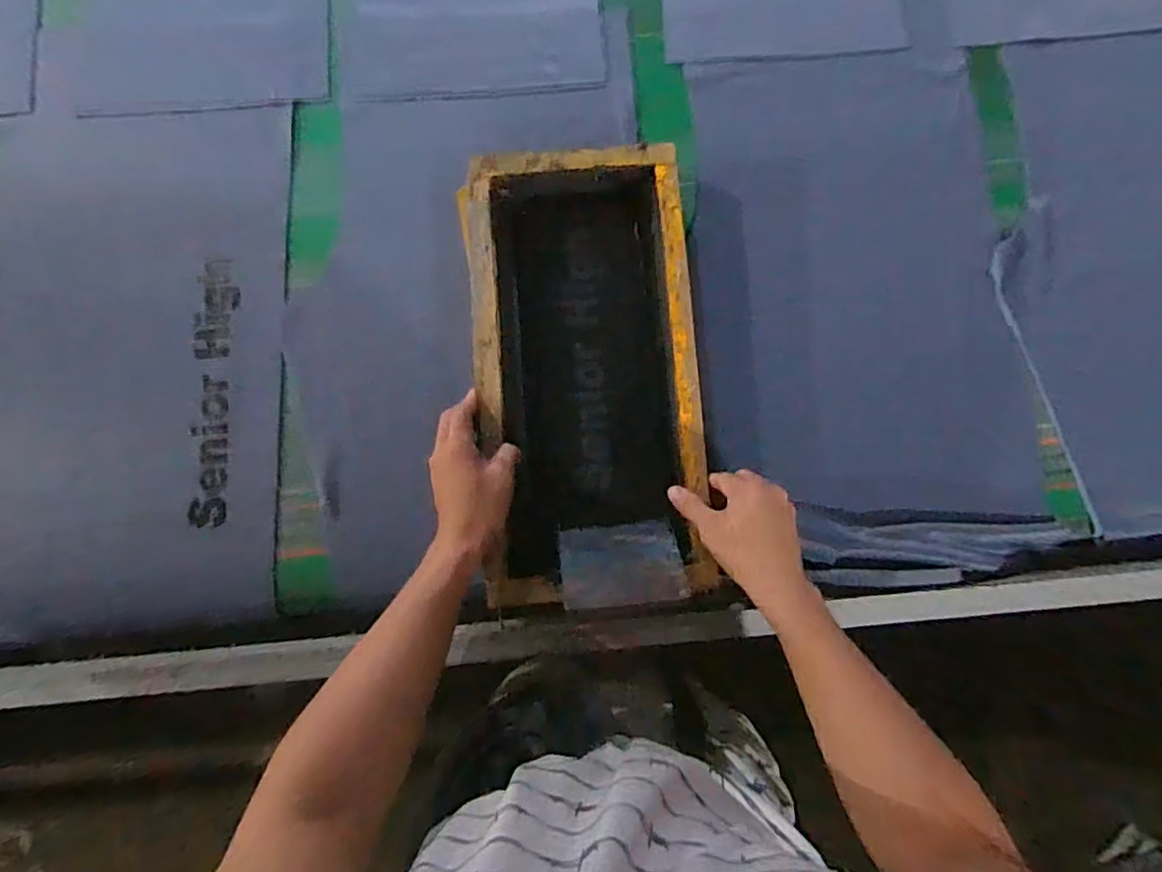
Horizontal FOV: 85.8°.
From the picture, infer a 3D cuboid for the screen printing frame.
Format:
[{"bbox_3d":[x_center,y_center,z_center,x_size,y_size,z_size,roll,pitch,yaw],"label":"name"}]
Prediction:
[{"bbox_3d":[0.007,-0.067,0.616,0.213,0.066,0.442,-4,79,-1],"label":"screen printing frame"}]

